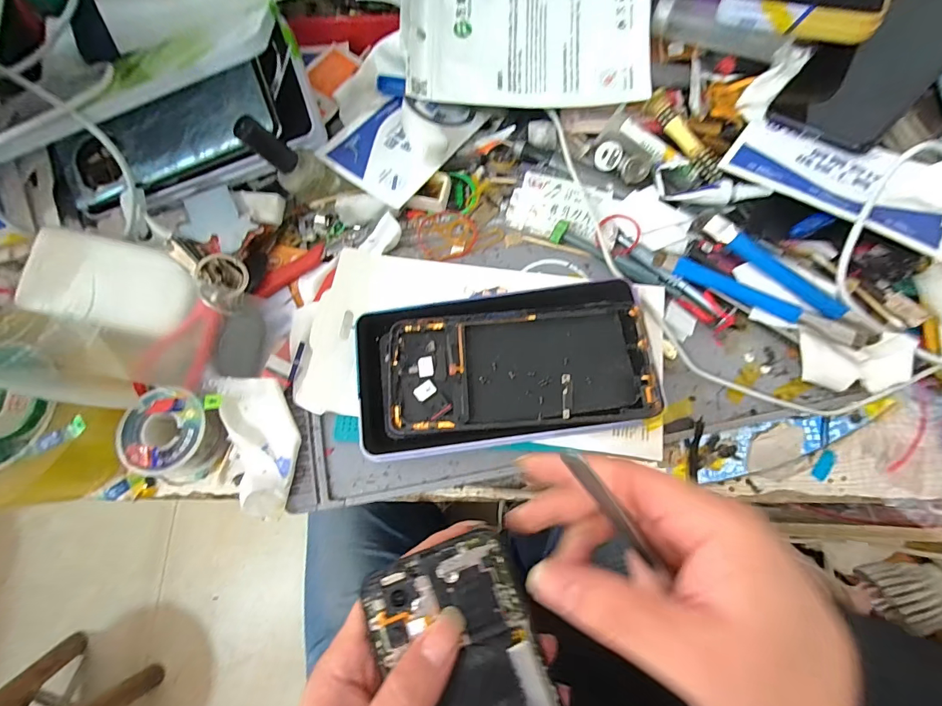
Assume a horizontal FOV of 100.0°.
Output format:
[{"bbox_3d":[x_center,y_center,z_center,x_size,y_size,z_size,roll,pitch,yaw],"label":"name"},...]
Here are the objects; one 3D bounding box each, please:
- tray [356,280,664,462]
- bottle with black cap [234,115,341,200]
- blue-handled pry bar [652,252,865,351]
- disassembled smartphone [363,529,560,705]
[{"bbox_3d":[0.020,0.009,0.261,0.183,0.027,0.097,-8,74,-1],"label":"tray"},{"bbox_3d":[-0.130,-0.134,0.279,0.029,0.074,0.024,-14,73,23],"label":"bottle with black cap"},{"bbox_3d":[0.191,-0.040,0.267,0.133,0.009,0.015,27,77,9],"label":"blue-handled pry bar"},{"bbox_3d":[0.007,0.167,0.171,0.068,0.010,0.158,-19,78,-4],"label":"disassembled smartphone"}]

